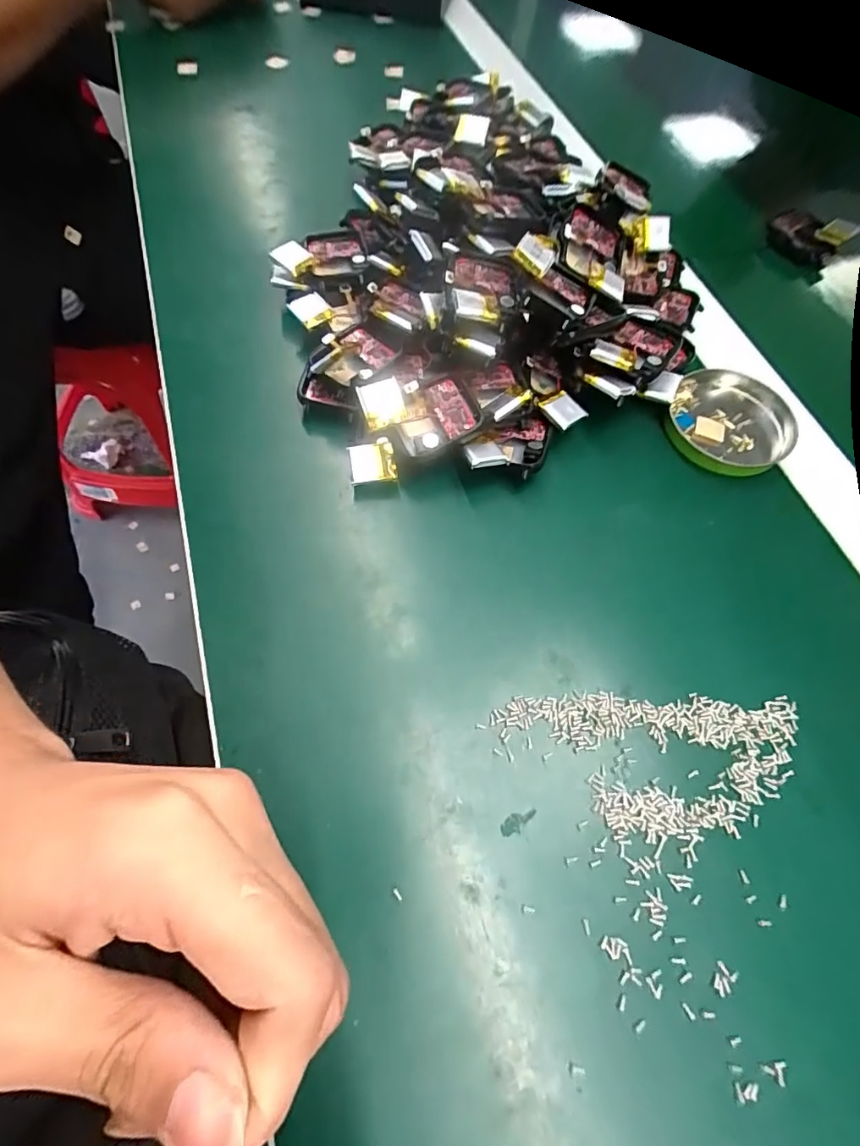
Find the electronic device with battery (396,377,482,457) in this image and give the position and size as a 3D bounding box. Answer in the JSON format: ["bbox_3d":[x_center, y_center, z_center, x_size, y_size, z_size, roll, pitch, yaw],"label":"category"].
[{"bbox_3d":[0.003,-0.074,0.249,0.039,0.006,0.033,-22,78,8],"label":"electronic device with battery"}]

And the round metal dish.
[{"bbox_3d":[0.162,-0.083,0.280,0.062,0.009,0.062,1,64,-3],"label":"round metal dish"}]

